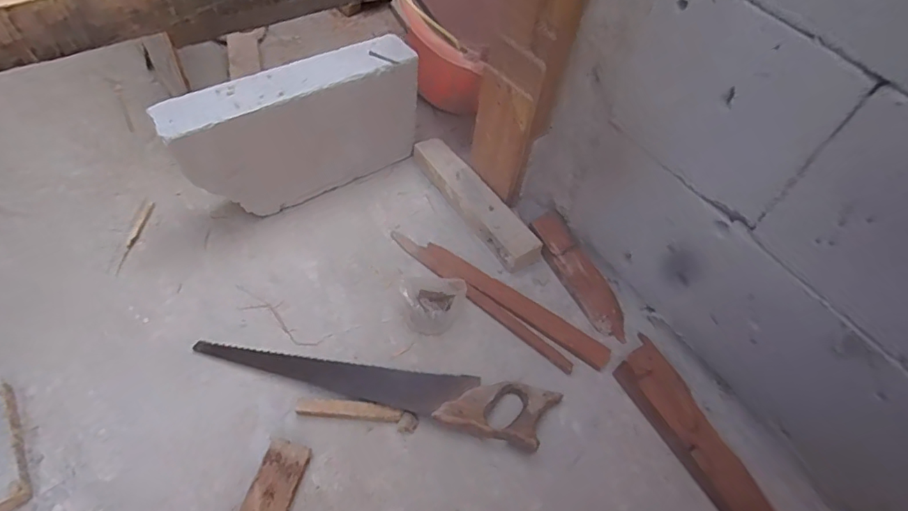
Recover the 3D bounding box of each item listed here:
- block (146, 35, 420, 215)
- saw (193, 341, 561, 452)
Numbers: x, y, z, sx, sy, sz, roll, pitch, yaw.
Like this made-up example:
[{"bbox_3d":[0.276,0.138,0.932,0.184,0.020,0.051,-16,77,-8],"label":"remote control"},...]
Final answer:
[{"bbox_3d":[-0.225,-0.184,0.798,0.364,0.196,0.079,-28,62,-23],"label":"block"},{"bbox_3d":[-0.101,0.157,0.662,0.462,0.036,0.086,12,54,3],"label":"saw"}]

